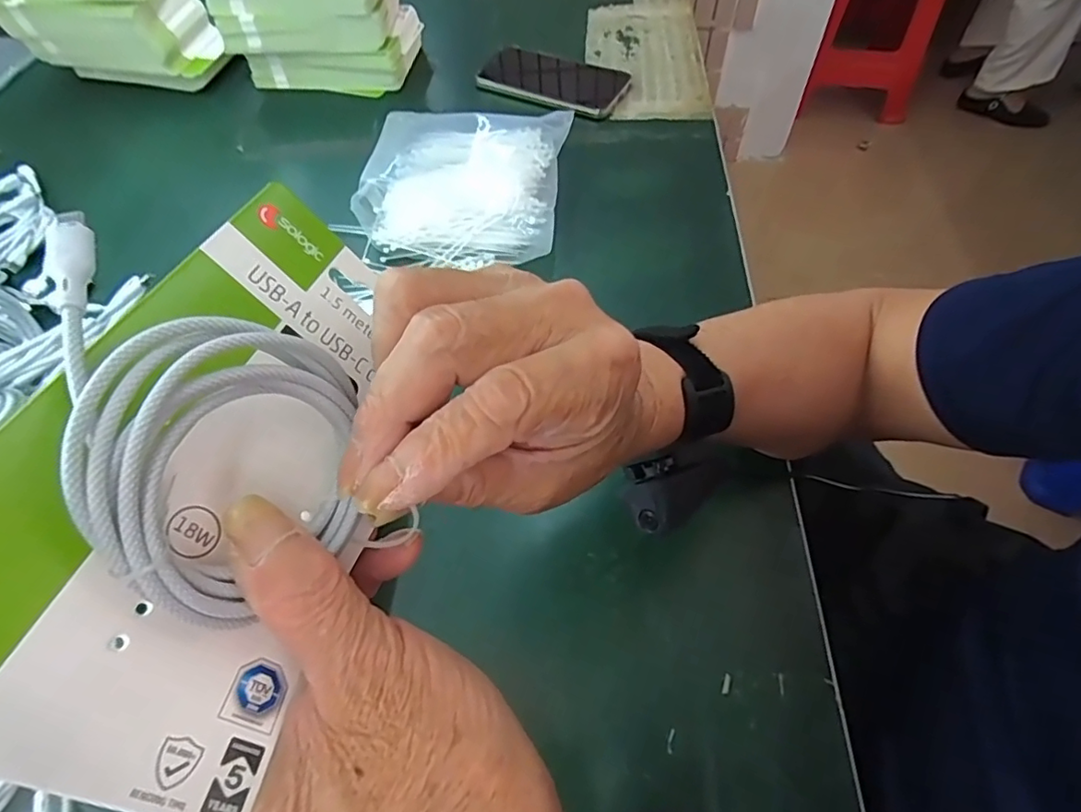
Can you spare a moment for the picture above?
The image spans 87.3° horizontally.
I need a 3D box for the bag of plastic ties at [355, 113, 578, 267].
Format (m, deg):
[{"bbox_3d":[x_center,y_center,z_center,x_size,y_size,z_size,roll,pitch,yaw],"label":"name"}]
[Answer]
[{"bbox_3d":[-0.076,-0.215,0.535,0.191,0.036,0.197,3,58,6],"label":"bag of plastic ties"}]

